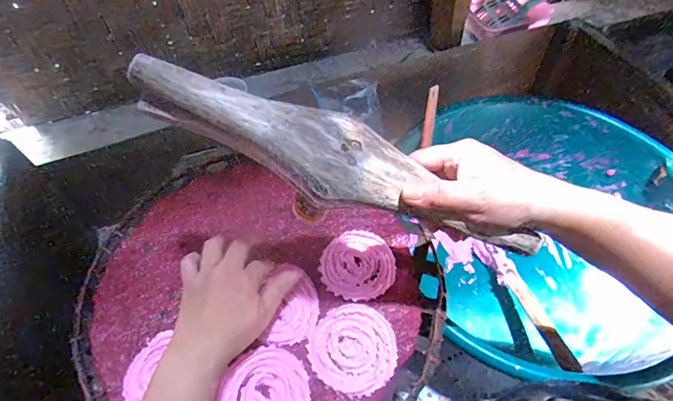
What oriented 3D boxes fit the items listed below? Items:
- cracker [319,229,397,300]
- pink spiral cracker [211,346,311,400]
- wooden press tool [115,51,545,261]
[{"bbox_3d":[0.023,0.070,0.462,0.078,0.013,0.080,-2,56,3],"label":"cracker"},{"bbox_3d":[-0.066,0.182,0.392,0.079,0.006,0.086,2,57,5],"label":"pink spiral cracker"},{"bbox_3d":[0.004,-0.026,0.309,0.305,0.034,0.062,23,55,-5],"label":"wooden press tool"}]

